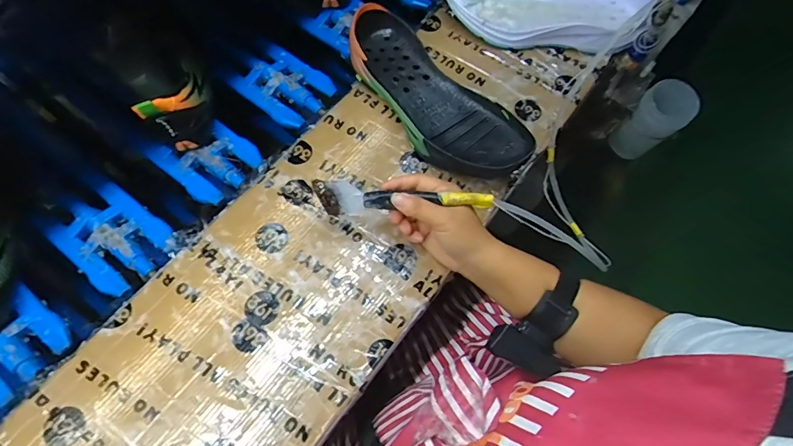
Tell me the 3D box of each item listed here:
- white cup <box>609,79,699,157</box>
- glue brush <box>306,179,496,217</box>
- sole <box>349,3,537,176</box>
[{"bbox_3d":[0.416,-0.160,0.749,0.084,0.137,0.074,-37,78,-13],"label":"white cup"},{"bbox_3d":[0.004,-0.021,0.450,0.178,0.033,0.011,3,22,7],"label":"glue brush"},{"bbox_3d":[0.043,-0.152,0.530,0.108,0.059,0.265,-37,76,-17],"label":"sole"}]

